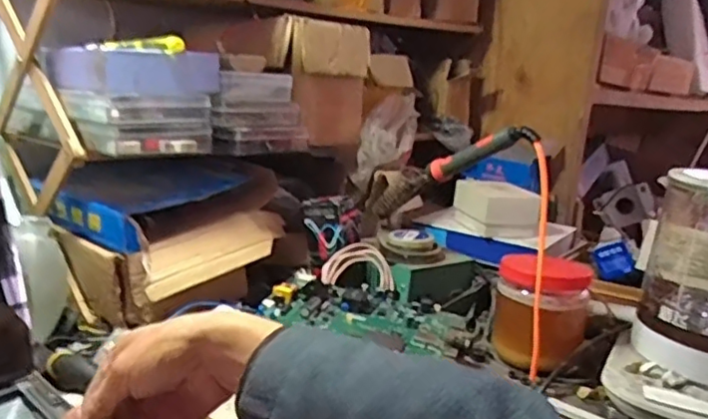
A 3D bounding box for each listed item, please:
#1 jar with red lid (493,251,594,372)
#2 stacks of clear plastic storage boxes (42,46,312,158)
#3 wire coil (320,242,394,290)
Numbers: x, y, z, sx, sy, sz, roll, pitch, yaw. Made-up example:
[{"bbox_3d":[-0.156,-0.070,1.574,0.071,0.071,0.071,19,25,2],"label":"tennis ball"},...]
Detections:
[{"bbox_3d":[0.194,0.103,0.655,0.093,0.112,0.085,10,14,19],"label":"jar with red lid"},{"bbox_3d":[-0.199,-0.127,0.729,0.252,0.100,0.176,-6,18,-39],"label":"stacks of clear plastic storage boxes"},{"bbox_3d":[0.004,0.064,0.738,0.084,0.057,0.021,1,-26,-8],"label":"wire coil"}]

